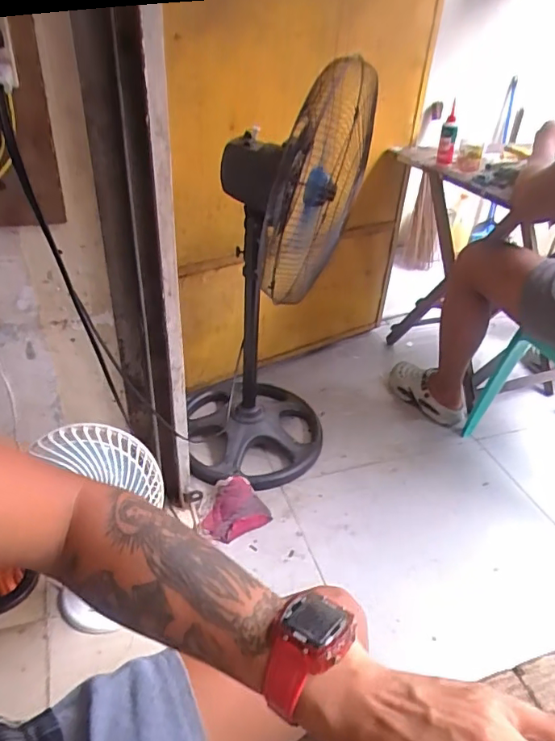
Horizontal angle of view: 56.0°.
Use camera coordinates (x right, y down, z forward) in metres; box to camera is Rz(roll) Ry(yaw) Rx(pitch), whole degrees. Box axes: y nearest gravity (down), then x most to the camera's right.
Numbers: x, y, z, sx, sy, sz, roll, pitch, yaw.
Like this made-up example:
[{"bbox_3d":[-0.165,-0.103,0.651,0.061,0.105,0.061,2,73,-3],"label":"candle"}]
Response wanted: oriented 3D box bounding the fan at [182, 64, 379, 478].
[{"bbox_3d":[-0.038,-0.175,1.193,0.345,0.898,0.535,-3,36,-8],"label":"fan"}]

